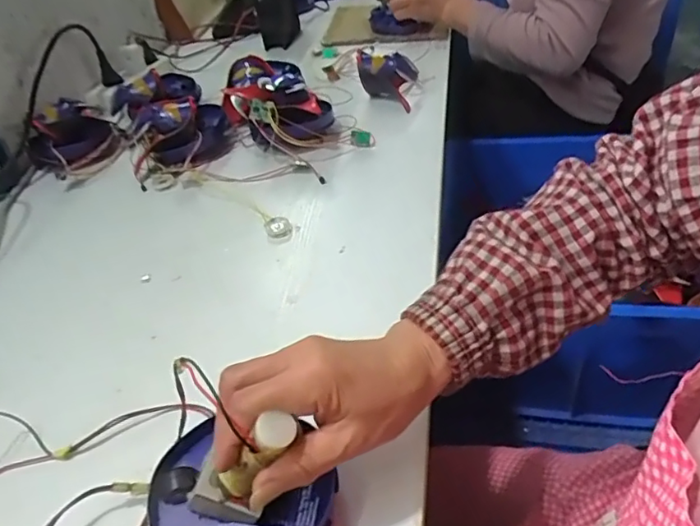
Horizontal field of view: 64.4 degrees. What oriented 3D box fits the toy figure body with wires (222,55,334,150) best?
[{"bbox_3d":[-0.105,-0.221,0.749,0.120,0.078,0.203,-19,41,-12],"label":"toy figure body with wires"}]

